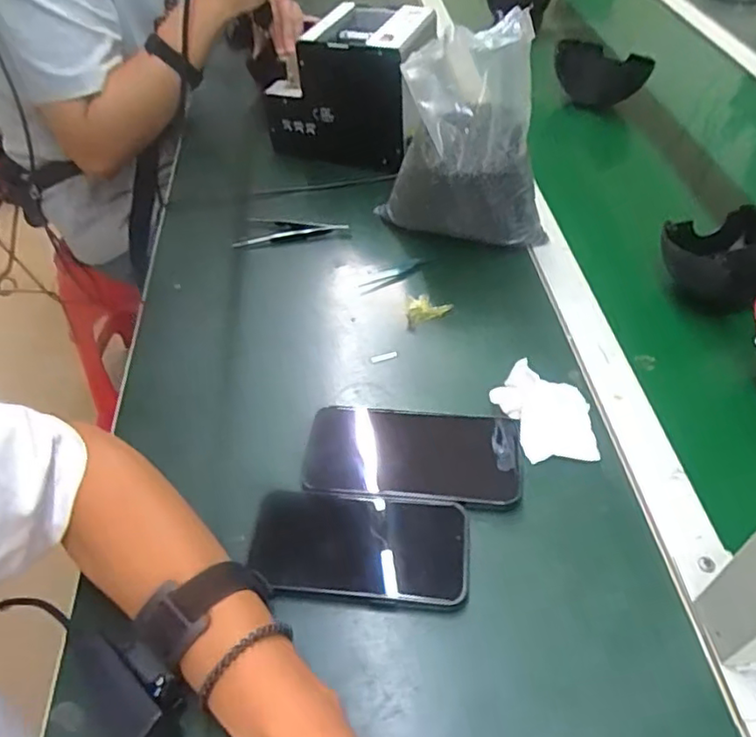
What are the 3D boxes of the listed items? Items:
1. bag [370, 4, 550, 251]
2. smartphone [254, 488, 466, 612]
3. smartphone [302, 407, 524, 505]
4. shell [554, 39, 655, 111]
[{"bbox_3d":[0.091,-0.214,0.600,0.150,0.209,0.095,-4,48,-2],"label":"bag"},{"bbox_3d":[-0.013,0.120,0.420,0.145,0.014,0.075,5,49,6],"label":"smartphone"},{"bbox_3d":[0.026,0.064,0.471,0.160,0.013,0.080,4,49,5],"label":"smartphone"},{"bbox_3d":[0.309,-0.406,0.867,0.125,0.076,0.030,23,38,17],"label":"shell"}]

